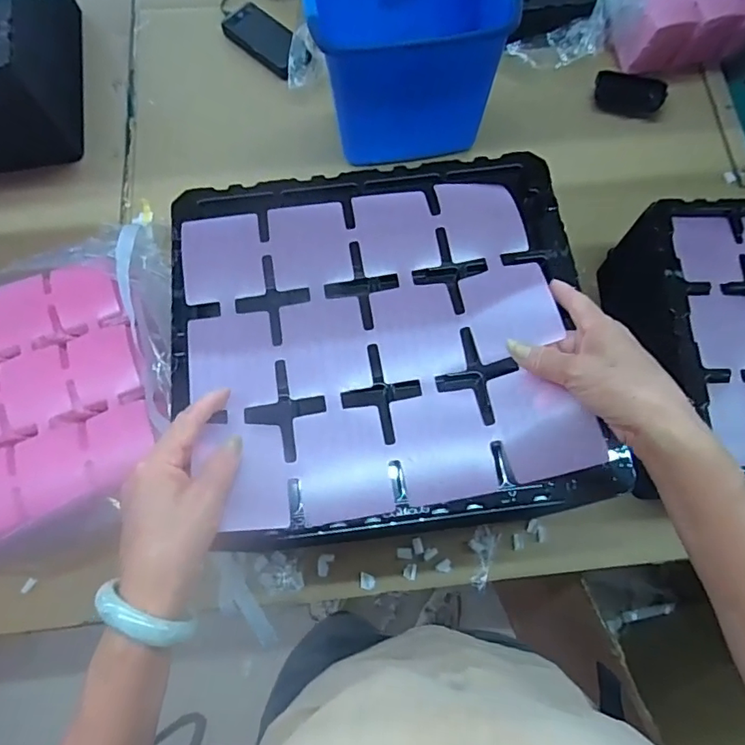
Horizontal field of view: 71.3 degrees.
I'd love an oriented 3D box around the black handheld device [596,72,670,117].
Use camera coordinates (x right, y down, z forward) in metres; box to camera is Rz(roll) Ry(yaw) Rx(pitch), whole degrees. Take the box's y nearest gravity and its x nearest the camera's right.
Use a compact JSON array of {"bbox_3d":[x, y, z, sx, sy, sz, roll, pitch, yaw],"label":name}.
[{"bbox_3d":[0.423,-0.462,0.862,0.113,0.032,0.053,12,73,3],"label":"black handheld device"}]

